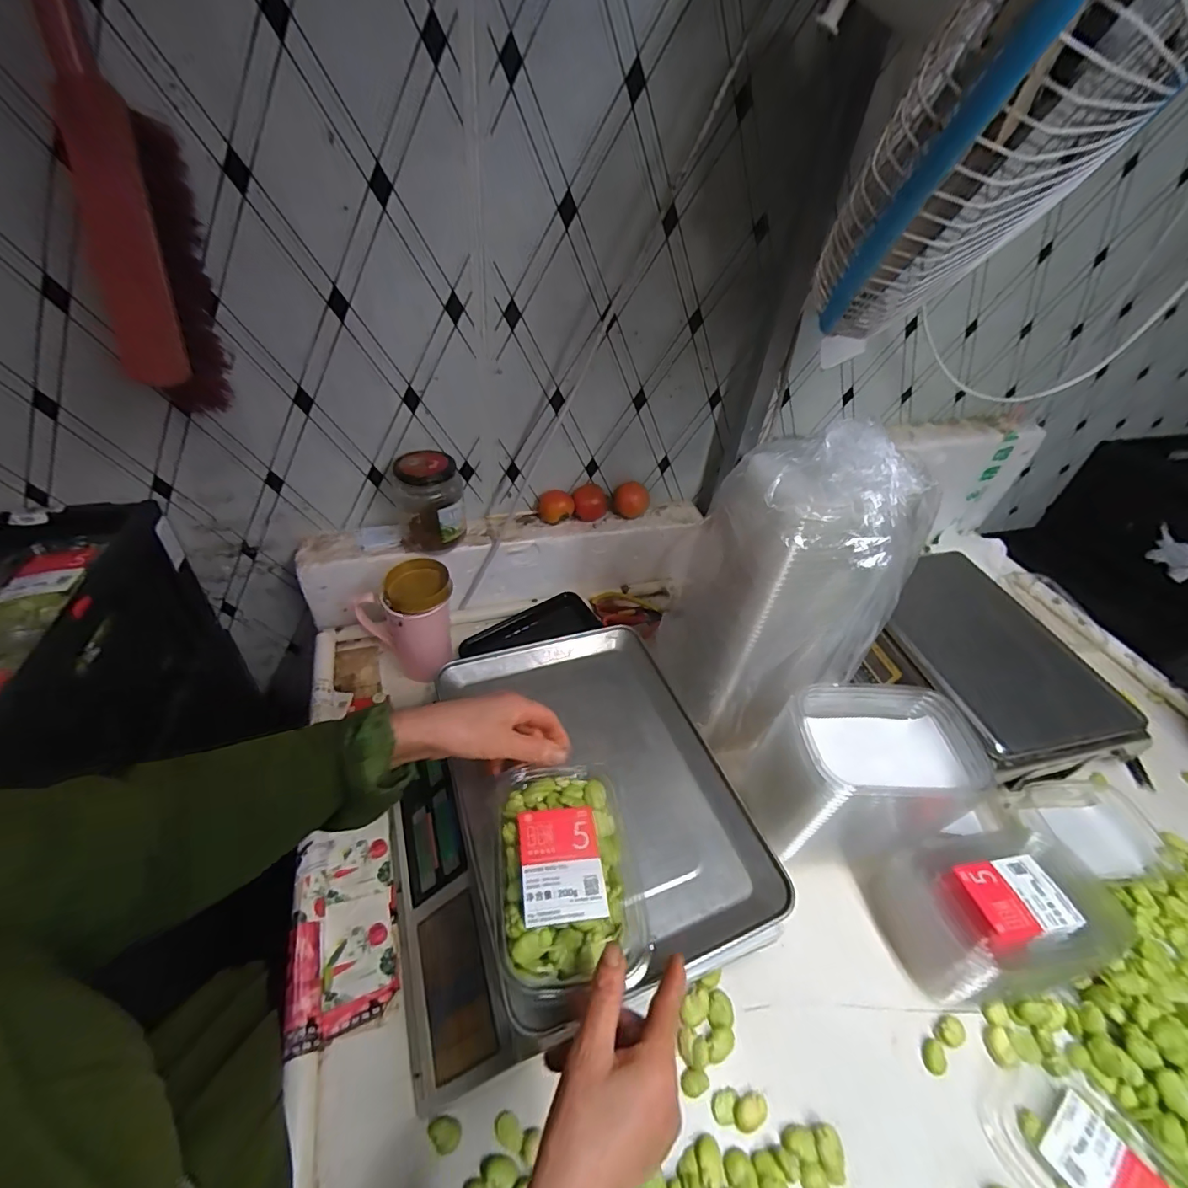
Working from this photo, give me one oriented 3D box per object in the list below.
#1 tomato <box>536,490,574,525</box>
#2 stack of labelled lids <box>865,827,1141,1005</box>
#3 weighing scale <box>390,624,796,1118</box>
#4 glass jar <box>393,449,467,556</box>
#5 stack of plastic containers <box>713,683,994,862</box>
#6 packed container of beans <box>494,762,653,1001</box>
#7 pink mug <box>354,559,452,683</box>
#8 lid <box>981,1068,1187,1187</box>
[{"bbox_3d":[-0.055,-0.124,0.733,0.048,0.041,0.037,-5,45,-13],"label":"tomato"},{"bbox_3d":[0.388,0.302,0.483,0.182,0.092,0.121,-3,45,-11],"label":"stack of labelled lids"},{"bbox_3d":[-0.041,0.212,0.500,0.309,0.127,0.327,-12,47,-19],"label":"weighing scale"},{"bbox_3d":[-0.209,-0.114,0.646,0.082,0.114,0.073,-9,46,-17],"label":"glass jar"},{"bbox_3d":[0.264,0.185,0.513,0.173,0.161,0.110,2,44,-6],"label":"stack of plastic containers"},{"bbox_3d":[-0.021,0.214,0.397,0.108,0.037,0.156,-5,45,-13],"label":"packed container of beans"},{"bbox_3d":[-0.224,0.036,0.616,0.107,0.113,0.087,-16,49,-23],"label":"pink mug"},{"bbox_3d":[0.403,0.457,0.385,0.112,0.014,0.160,-21,51,-27],"label":"lid"}]

